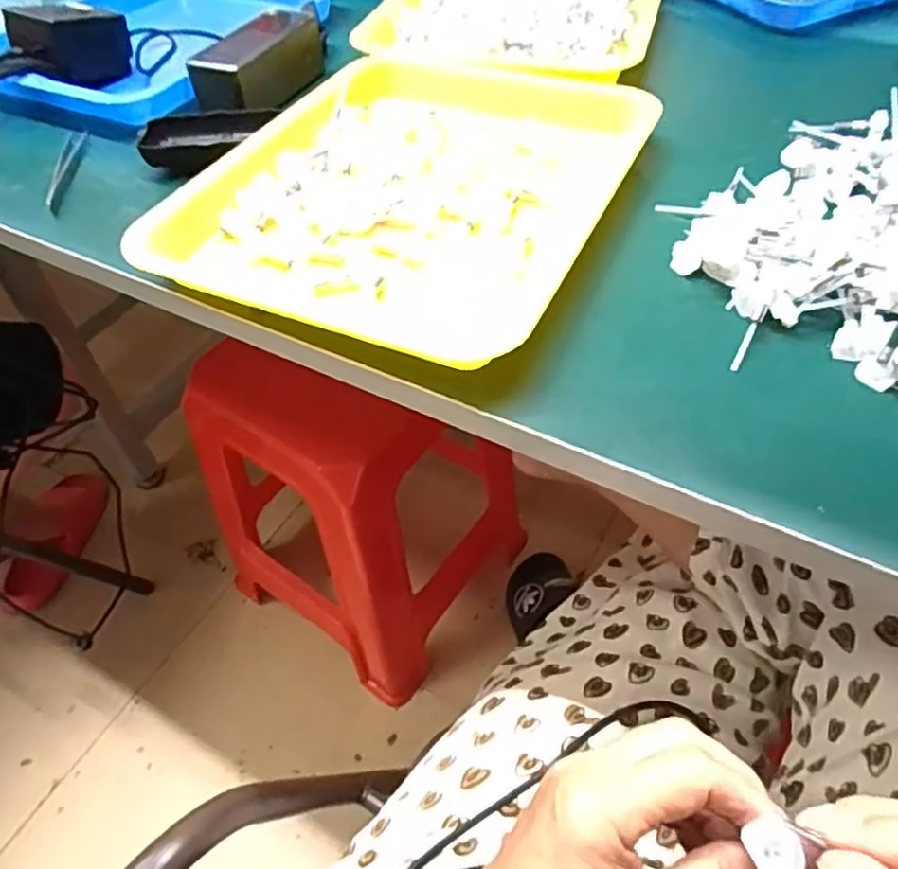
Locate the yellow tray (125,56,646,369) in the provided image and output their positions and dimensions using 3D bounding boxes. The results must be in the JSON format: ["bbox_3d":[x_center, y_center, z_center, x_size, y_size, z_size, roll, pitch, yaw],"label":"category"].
[{"bbox_3d":[-0.019,-0.182,0.465,0.259,0.026,0.314,18,54,17],"label":"yellow tray"}]

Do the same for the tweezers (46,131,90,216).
[{"bbox_3d":[-0.299,-0.208,0.523,0.014,0.016,0.117,-8,51,-4],"label":"tweezers"}]

